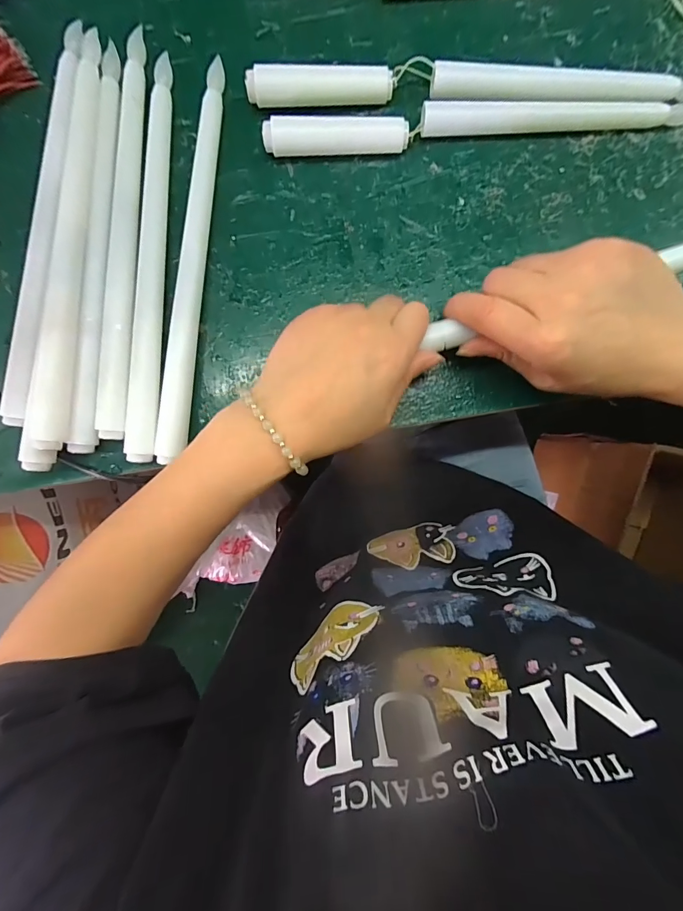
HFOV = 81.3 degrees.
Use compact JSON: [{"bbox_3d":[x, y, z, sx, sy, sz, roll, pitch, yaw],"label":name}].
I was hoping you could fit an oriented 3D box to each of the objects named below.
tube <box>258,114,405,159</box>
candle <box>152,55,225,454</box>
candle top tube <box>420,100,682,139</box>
[{"bbox_3d":[-0.003,-0.197,0.247,0.086,0.017,0.018,-1,95,1],"label":"tube"},{"bbox_3d":[-0.097,-0.119,0.255,0.017,0.016,0.242,7,95,0],"label":"candle"},{"bbox_3d":[0.133,-0.209,0.245,0.167,0.013,0.013,-1,95,1],"label":"candle top tube"}]

